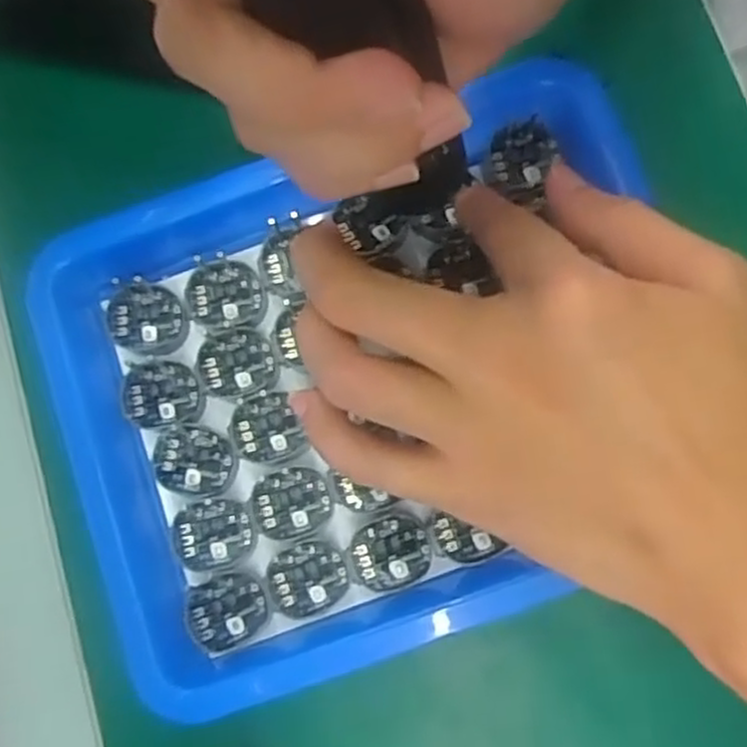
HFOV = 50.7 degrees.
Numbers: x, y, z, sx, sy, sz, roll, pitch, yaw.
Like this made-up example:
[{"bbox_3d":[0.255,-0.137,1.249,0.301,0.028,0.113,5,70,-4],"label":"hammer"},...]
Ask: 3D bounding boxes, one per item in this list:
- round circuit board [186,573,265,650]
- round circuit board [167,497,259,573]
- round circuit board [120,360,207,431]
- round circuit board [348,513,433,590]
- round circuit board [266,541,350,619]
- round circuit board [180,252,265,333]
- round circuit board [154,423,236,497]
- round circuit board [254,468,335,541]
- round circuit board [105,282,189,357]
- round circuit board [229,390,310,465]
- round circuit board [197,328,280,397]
[{"bbox_3d":[-0.050,0.080,0.266,0.027,0.005,0.024,-11,81,5],"label":"round circuit board"},{"bbox_3d":[-0.055,0.055,0.271,0.029,0.004,0.023,-10,81,6],"label":"round circuit board"},{"bbox_3d":[-0.076,0.007,0.282,0.029,0.004,0.025,-13,80,5],"label":"round circuit board"},{"bbox_3d":[0.006,0.060,0.266,0.027,0.004,0.023,-8,81,6],"label":"round circuit board"},{"bbox_3d":[-0.022,0.069,0.266,0.027,0.004,0.023,-18,80,4],"label":"round circuit board"},{"bbox_3d":[-0.055,-0.029,0.285,0.030,0.004,0.027,26,86,10],"label":"round circuit board"},{"bbox_3d":[-0.063,0.031,0.277,0.029,0.004,0.024,14,84,9],"label":"round circuit board"},{"bbox_3d":[-0.028,0.045,0.271,0.027,0.004,0.023,-19,80,4],"label":"round circuit board"},{"bbox_3d":[-0.082,-0.020,0.287,0.028,0.004,0.026,-1,82,7],"label":"round circuit board"},{"bbox_3d":[-0.038,0.020,0.277,0.025,0.004,0.025,-1,82,7],"label":"round circuit board"},{"bbox_3d":[-0.049,-0.004,0.282,0.028,0.004,0.024,-10,81,6],"label":"round circuit board"}]

